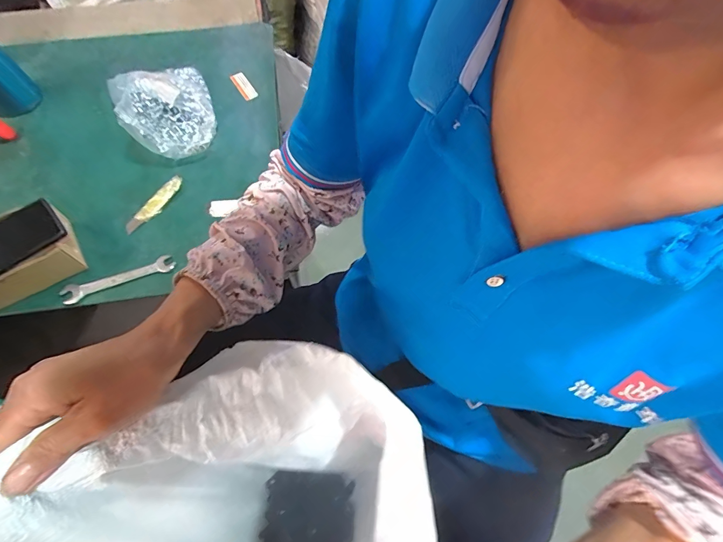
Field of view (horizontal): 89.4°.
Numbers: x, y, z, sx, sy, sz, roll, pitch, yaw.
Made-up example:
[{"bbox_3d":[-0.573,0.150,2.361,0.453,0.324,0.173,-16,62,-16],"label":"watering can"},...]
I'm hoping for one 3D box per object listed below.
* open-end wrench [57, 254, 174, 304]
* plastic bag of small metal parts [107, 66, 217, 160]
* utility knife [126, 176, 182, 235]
[{"bbox_3d":[-0.323,0.009,0.487,0.134,0.005,0.026,-22,78,-17],"label":"open-end wrench"},{"bbox_3d":[-0.354,-0.284,0.646,0.166,0.045,0.232,-18,65,-8],"label":"plastic bag of small metal parts"},{"bbox_3d":[-0.317,-0.104,0.560,0.027,0.009,0.115,28,67,13],"label":"utility knife"}]

